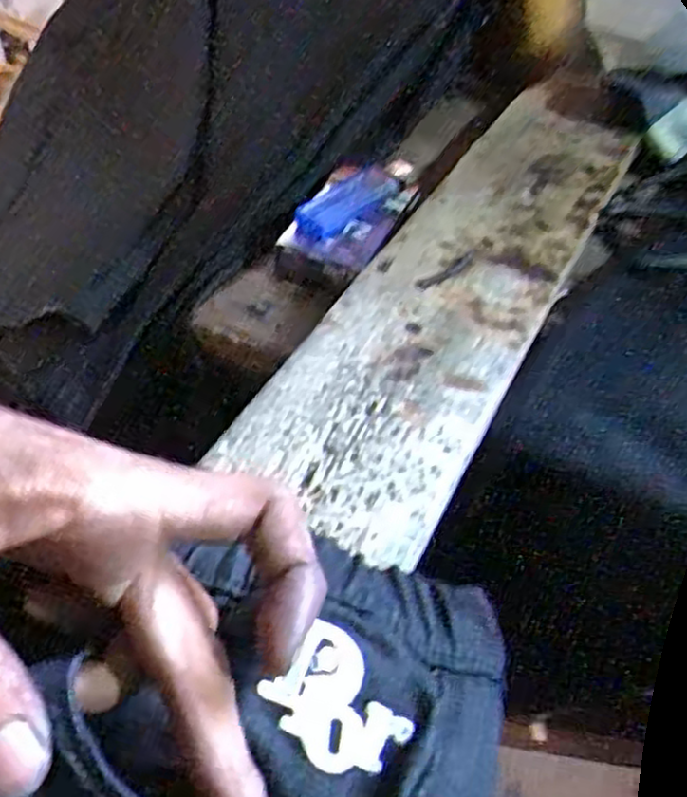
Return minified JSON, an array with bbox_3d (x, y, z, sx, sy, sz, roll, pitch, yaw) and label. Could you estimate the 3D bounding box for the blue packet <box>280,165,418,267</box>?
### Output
[{"bbox_3d":[0.007,-0.107,0.406,0.046,0.028,0.072,28,54,20],"label":"blue packet"}]

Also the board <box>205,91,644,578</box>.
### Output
[{"bbox_3d":[0.073,-0.076,0.392,0.091,0.022,0.382,23,52,17],"label":"board"}]

